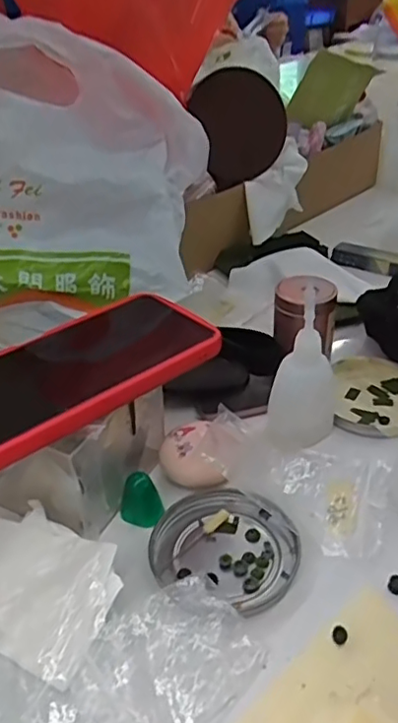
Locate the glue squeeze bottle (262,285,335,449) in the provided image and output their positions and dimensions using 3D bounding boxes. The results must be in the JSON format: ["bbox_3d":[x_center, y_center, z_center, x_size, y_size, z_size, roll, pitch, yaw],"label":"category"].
[{"bbox_3d":[0.066,0.004,0.383,0.036,0.102,0.035,18,40,25],"label":"glue squeeze bottle"}]

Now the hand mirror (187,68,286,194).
[{"bbox_3d":[0.038,-0.224,0.588,0.087,0.099,0.017,3,36,6],"label":"hand mirror"}]

